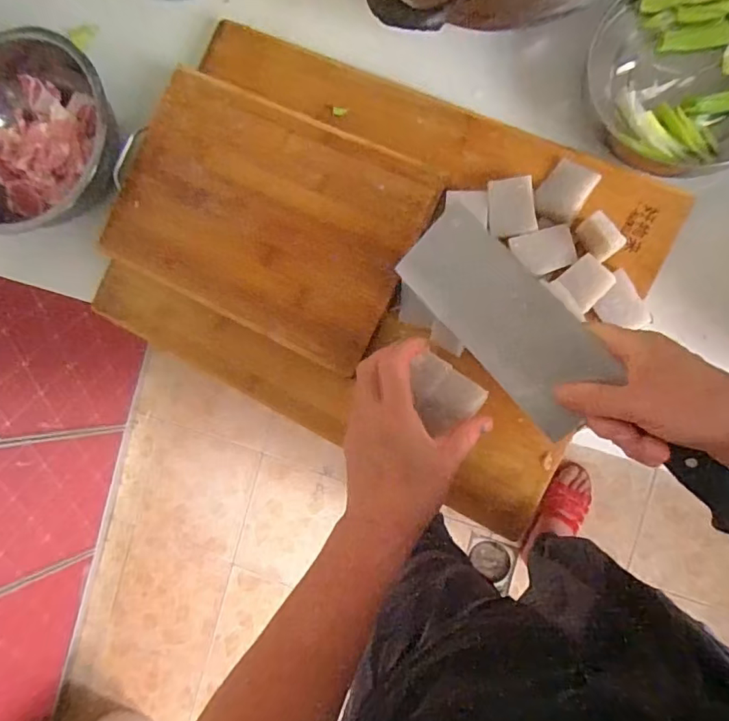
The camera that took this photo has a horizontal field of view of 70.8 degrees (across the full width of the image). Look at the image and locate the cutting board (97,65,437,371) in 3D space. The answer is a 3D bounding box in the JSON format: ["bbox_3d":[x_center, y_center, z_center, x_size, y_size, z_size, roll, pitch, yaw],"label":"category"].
[{"bbox_3d":[-0.090,-0.129,0.465,0.268,0.010,0.188,27,97,6],"label":"cutting board"}]

